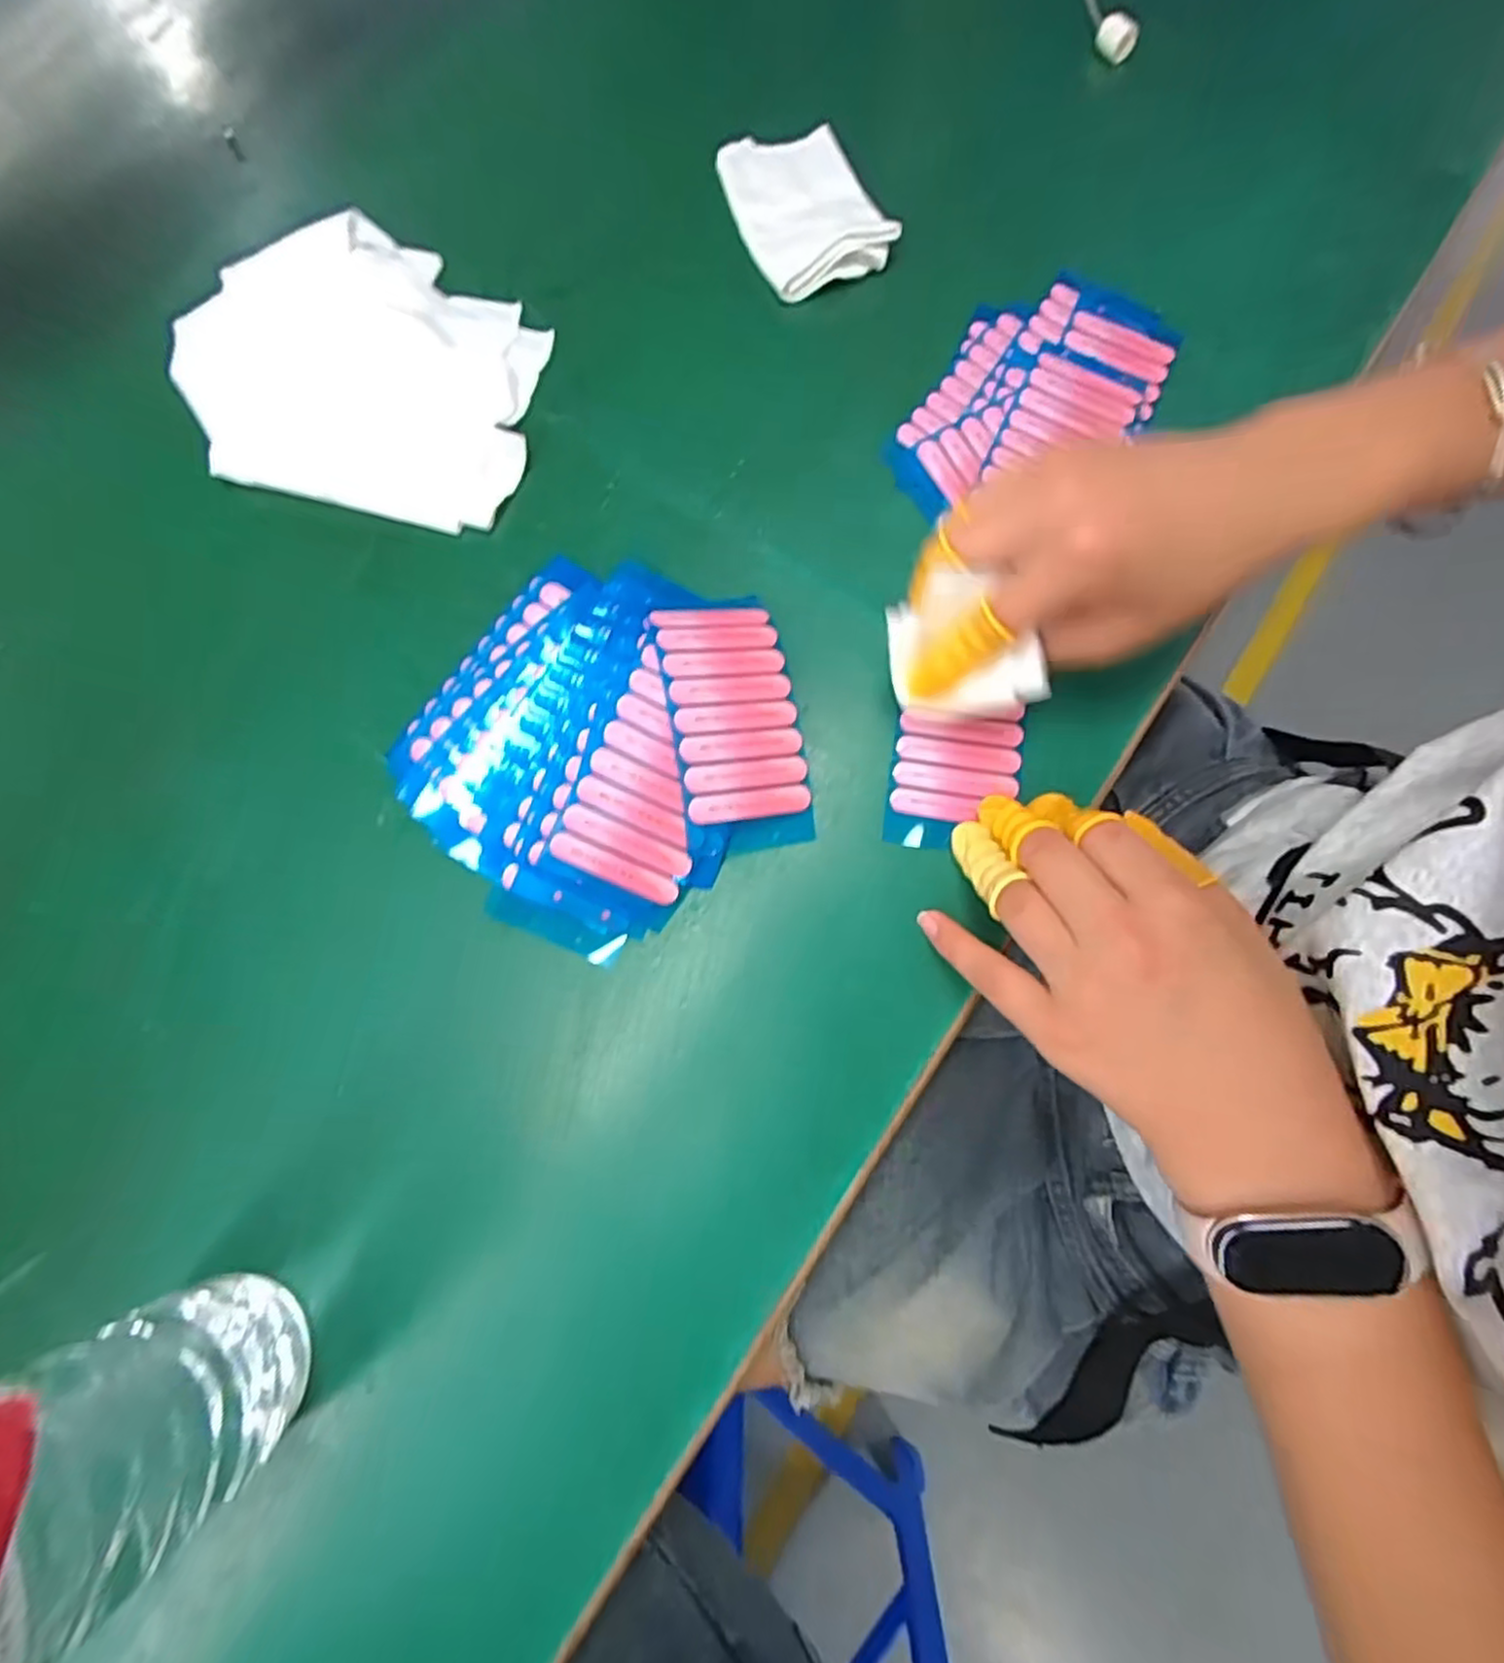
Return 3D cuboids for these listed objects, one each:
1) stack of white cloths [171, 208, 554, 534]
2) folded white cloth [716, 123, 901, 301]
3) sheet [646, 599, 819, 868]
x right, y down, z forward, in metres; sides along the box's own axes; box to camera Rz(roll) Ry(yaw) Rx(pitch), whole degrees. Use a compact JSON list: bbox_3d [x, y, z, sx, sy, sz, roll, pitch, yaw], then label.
[{"bbox_3d":[-0.185,-0.220,0.336,0.170,0.017,0.138,13,78,2],"label":"stack of white cloths"},{"bbox_3d":[0.026,-0.322,0.365,0.065,0.023,0.098,-20,78,-5],"label":"folded white cloth"},{"bbox_3d":[-0.009,-0.046,0.290,0.053,0.012,0.107,-8,83,-21],"label":"sheet"}]

